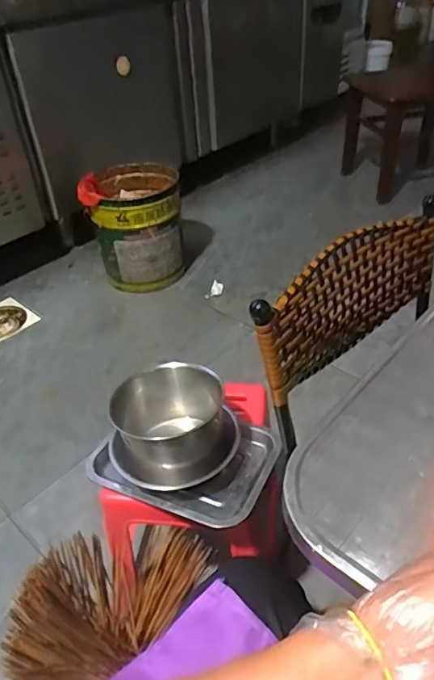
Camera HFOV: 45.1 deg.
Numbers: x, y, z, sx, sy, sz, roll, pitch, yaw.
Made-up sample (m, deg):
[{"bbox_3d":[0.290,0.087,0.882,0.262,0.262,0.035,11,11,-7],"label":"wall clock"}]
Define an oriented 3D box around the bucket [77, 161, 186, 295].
[{"bbox_3d":[-0.259,-0.364,1.707,0.282,0.338,0.282,-3,39,3],"label":"bucket"}]

